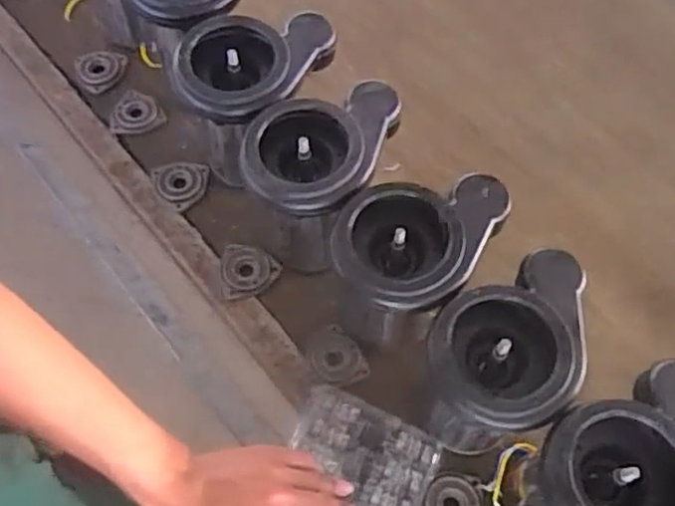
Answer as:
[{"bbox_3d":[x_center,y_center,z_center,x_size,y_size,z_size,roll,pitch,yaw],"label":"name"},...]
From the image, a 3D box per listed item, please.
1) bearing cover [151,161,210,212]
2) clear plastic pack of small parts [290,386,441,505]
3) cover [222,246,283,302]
[{"bbox_3d":[-0.186,-0.090,0.819,0.060,0.012,0.064,-31,67,-16],"label":"bearing cover"},{"bbox_3d":[0.010,0.218,0.631,0.135,0.021,0.176,24,48,7],"label":"clear plastic pack of small parts"},{"bbox_3d":[-0.099,0.016,0.763,0.066,0.013,0.067,-10,63,-6],"label":"cover"}]

